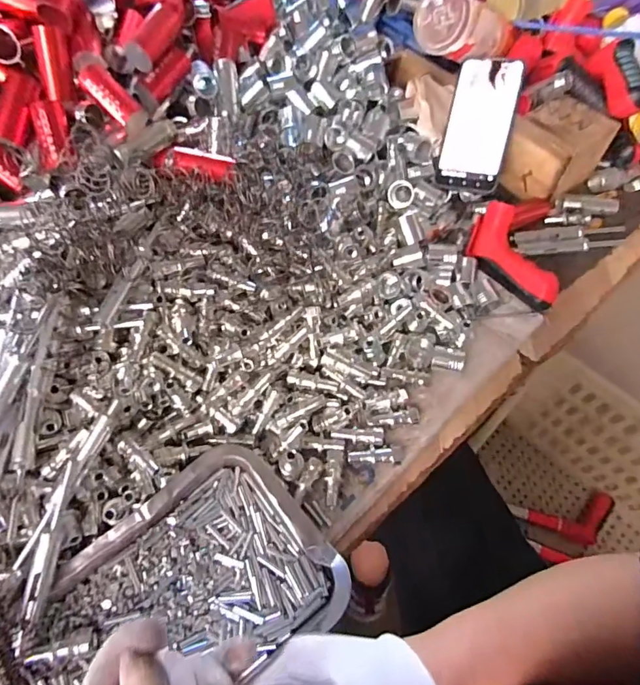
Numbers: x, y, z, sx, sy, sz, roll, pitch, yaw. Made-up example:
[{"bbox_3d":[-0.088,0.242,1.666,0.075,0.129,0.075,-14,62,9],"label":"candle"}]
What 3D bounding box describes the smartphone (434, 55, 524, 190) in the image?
[{"bbox_3d":[0.192,-0.262,0.551,0.076,0.007,0.152,14,95,21],"label":"smartphone"}]

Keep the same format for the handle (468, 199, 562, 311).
[{"bbox_3d":[0.220,-0.098,0.529,0.059,0.046,0.134,-20,64,-10],"label":"handle"}]

